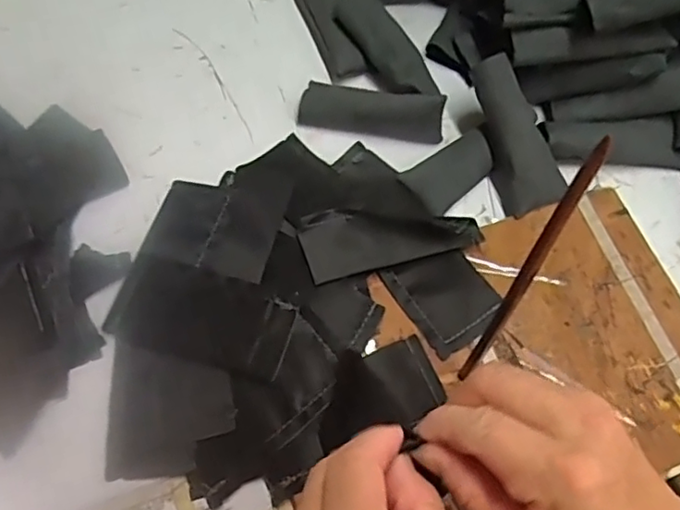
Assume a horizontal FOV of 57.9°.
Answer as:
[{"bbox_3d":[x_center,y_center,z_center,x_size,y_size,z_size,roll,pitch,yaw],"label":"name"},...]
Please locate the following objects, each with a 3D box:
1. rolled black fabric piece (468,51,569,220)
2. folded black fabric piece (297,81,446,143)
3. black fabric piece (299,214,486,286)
[{"bbox_3d":[0.121,-0.083,0.426,0.038,0.025,0.105,-18,91,-9],"label":"rolled black fabric piece"},{"bbox_3d":[0.023,-0.106,0.452,0.103,0.020,0.029,10,66,3],"label":"folded black fabric piece"},{"bbox_3d":[0.032,-0.014,0.401,0.113,0.008,0.042,-15,67,-8],"label":"black fabric piece"}]

